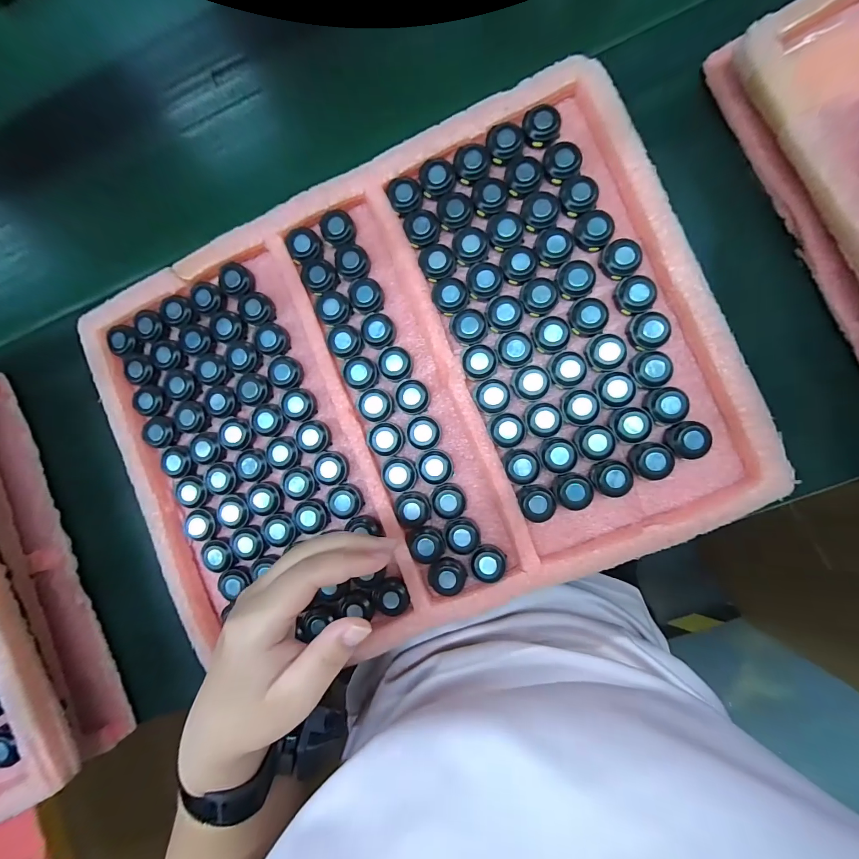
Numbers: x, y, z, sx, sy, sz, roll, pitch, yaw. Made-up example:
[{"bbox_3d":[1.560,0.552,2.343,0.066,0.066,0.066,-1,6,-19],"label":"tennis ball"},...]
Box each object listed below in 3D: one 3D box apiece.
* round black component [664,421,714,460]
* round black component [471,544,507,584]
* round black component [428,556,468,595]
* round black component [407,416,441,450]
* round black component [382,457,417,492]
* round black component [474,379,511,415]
[{"bbox_3d":[0.201,0.008,0.283,0.029,0.015,0.027,0,90,8],"label":"round black component"},{"bbox_3d":[0.049,0.110,0.298,0.028,0.015,0.026,0,90,8],"label":"round black component"},{"bbox_3d":[0.015,0.122,0.303,0.030,0.012,0.026,11,92,8],"label":"round black component"},{"bbox_3d":[-0.004,0.003,0.307,0.027,0.015,0.027,0,90,8],"label":"round black component"},{"bbox_3d":[-0.025,0.038,0.309,0.028,0.013,0.026,0,90,8],"label":"round black component"},{"bbox_3d":[0.051,-0.028,0.299,0.028,0.011,0.028,0,90,8],"label":"round black component"}]

